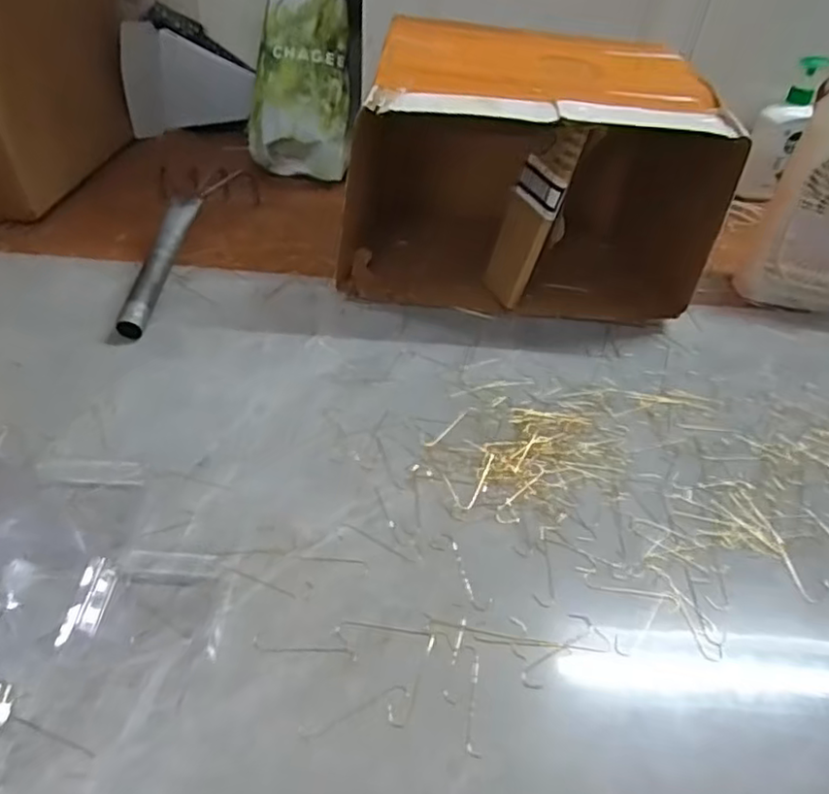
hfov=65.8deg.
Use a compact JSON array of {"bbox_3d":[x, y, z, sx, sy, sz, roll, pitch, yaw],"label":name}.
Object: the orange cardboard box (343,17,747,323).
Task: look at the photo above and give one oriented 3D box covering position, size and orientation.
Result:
[{"bbox_3d":[0.110,-0.235,0.673,0.341,0.211,0.225,5,42,-2],"label":"orange cardboard box"}]

